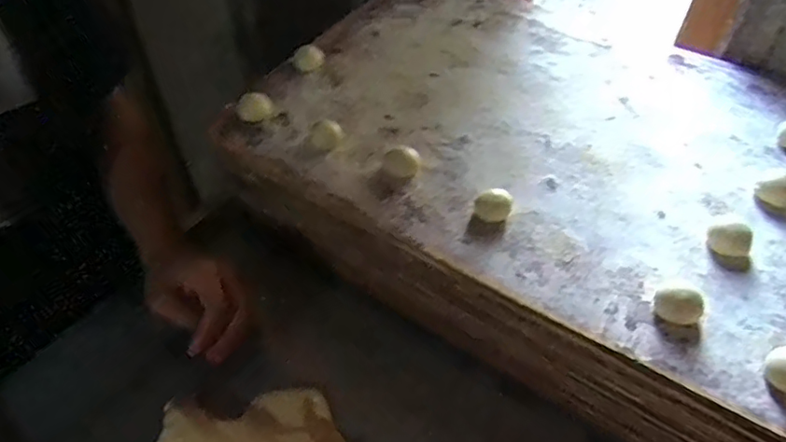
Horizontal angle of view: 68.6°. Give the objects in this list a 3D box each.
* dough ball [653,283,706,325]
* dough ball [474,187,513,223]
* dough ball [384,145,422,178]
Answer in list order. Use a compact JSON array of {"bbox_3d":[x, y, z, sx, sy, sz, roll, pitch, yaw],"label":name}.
[{"bbox_3d":[0.216,0.061,0.434,0.033,0.020,0.033,0,50,0],"label":"dough ball"},{"bbox_3d":[0.088,-0.012,0.504,0.031,0.022,0.026,1,50,2],"label":"dough ball"},{"bbox_3d":[0.009,-0.057,0.543,0.034,0.018,0.035,0,50,0],"label":"dough ball"}]

